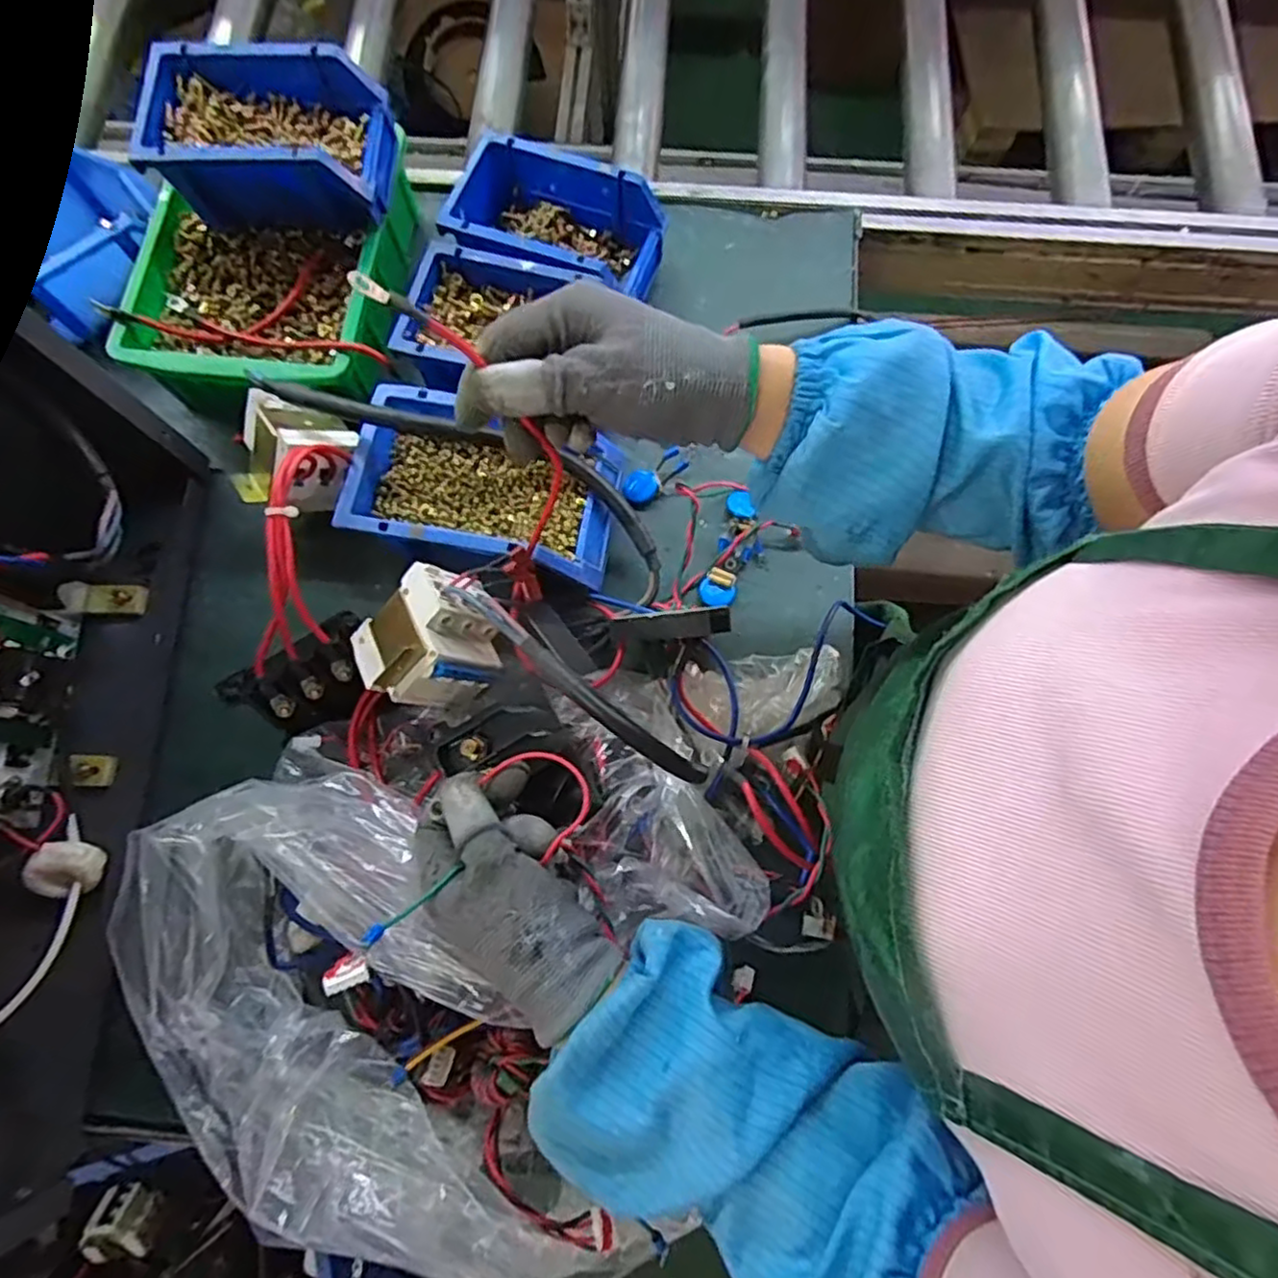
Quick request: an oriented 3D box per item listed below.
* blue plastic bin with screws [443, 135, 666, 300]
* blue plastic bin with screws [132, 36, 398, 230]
[{"bbox_3d":[-0.069,-0.335,0.566,0.165,0.065,0.108,15,76,4],"label":"blue plastic bin with screws"},{"bbox_3d":[-0.275,-0.369,0.515,0.161,0.076,0.097,2,75,1],"label":"blue plastic bin with screws"}]

